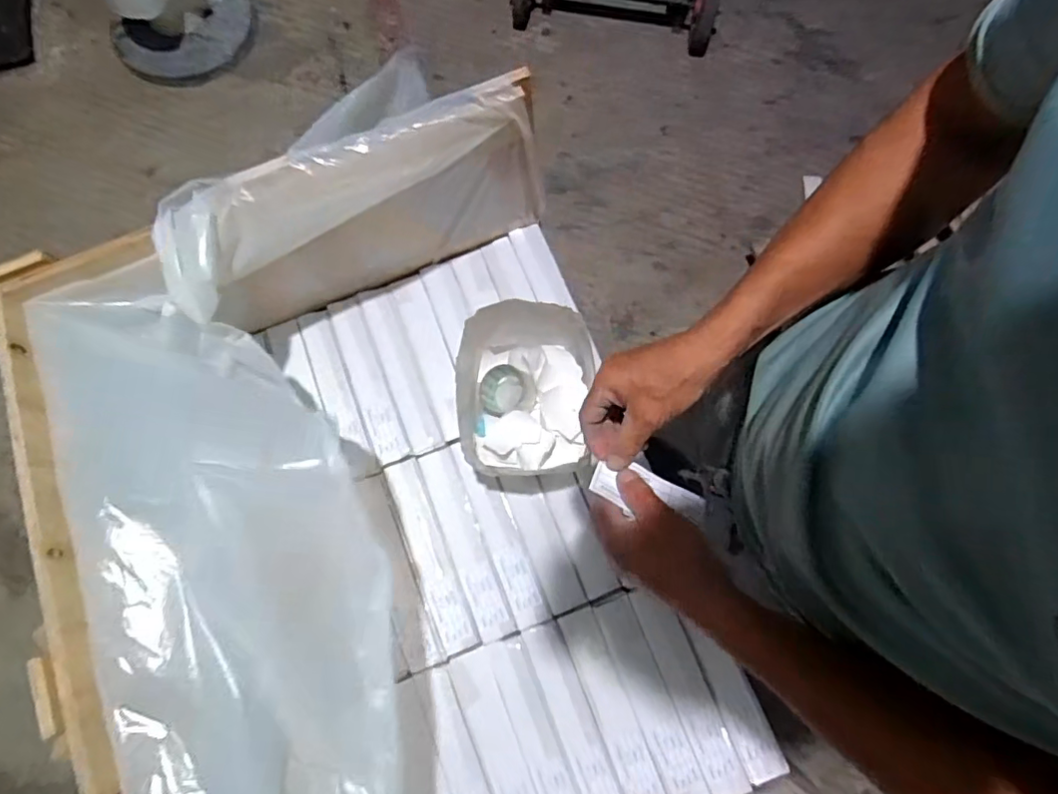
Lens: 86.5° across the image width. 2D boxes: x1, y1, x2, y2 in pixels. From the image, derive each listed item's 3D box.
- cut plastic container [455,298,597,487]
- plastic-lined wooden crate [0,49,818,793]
[{"bbox_3d":[-0.006,-0.003,0.866,0.197,0.177,0.221,1,76,0],"label":"cut plastic container"},{"bbox_3d":[-0.145,0.222,0.745,0.717,0.340,1.018,-22,77,-6],"label":"plastic-lined wooden crate"}]

